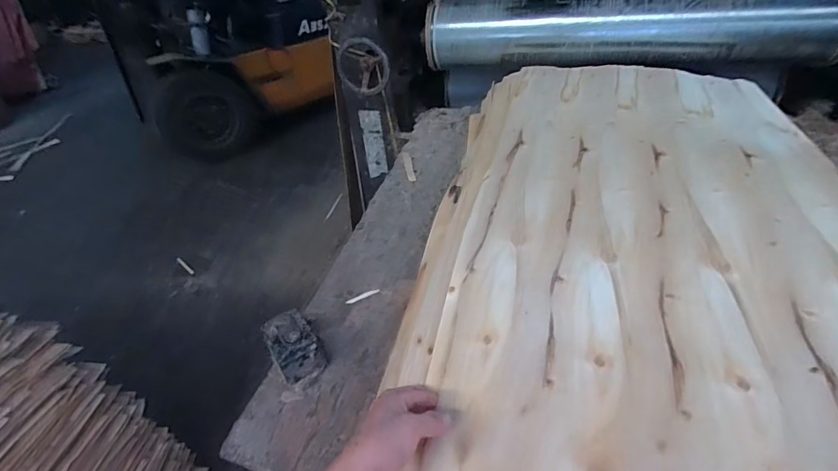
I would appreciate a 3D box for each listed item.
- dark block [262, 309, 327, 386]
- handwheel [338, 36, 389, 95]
[{"bbox_3d":[-0.213,0.187,0.700,0.076,0.072,0.113,-23,42,-21],"label":"dark block"},{"bbox_3d":[-0.165,-0.505,1.228,0.166,0.169,0.045,-11,40,35],"label":"handwheel"}]

